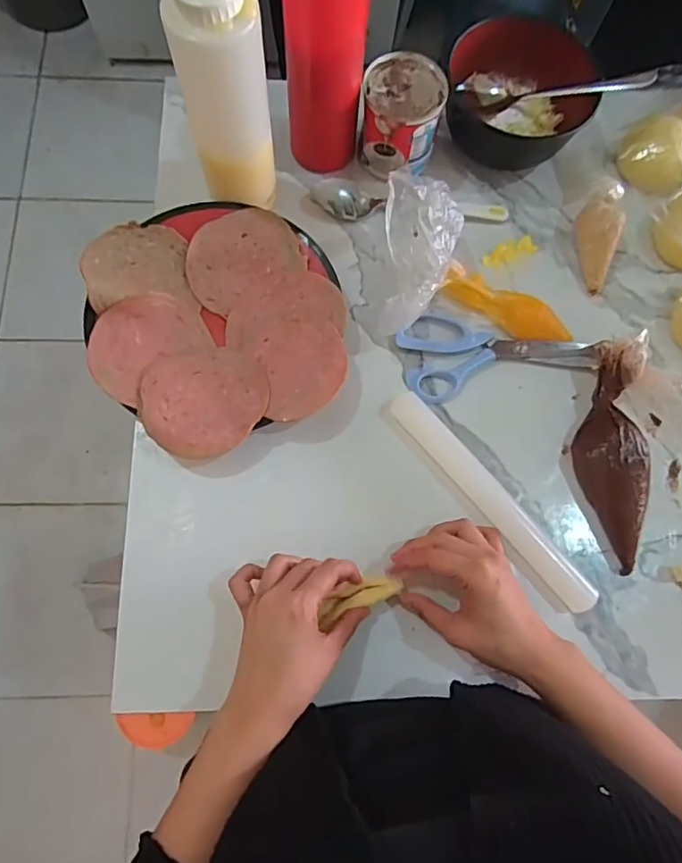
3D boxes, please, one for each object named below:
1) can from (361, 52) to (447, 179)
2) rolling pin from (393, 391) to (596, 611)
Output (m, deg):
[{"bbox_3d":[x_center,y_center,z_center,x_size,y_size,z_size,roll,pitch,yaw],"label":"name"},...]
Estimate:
[{"bbox_3d":[0.055,-0.292,0.510,0.071,0.075,0.074,1,74,-2],"label":"can"},{"bbox_3d":[0.125,0.056,0.465,0.026,0.020,0.224,-39,79,-12],"label":"rolling pin"}]

